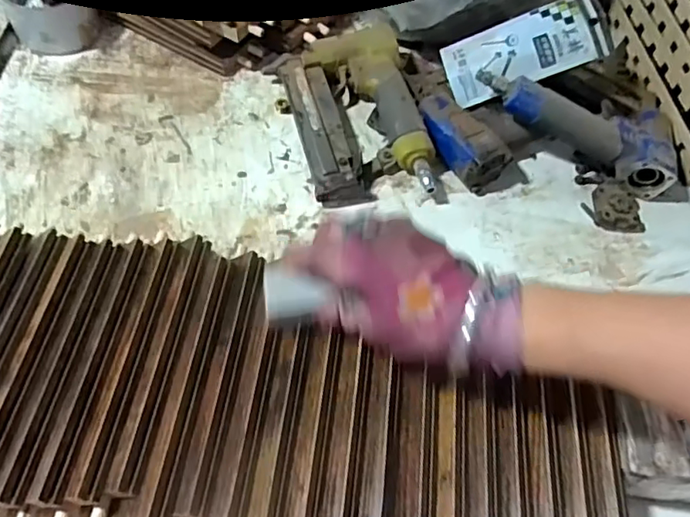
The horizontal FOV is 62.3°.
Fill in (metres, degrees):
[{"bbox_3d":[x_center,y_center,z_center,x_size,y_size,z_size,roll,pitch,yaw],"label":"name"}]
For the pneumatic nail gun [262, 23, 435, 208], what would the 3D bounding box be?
[{"bbox_3d":[0.011,-0.137,0.546,0.123,0.044,0.191,-12,60,-12],"label":"pneumatic nail gun"}]

